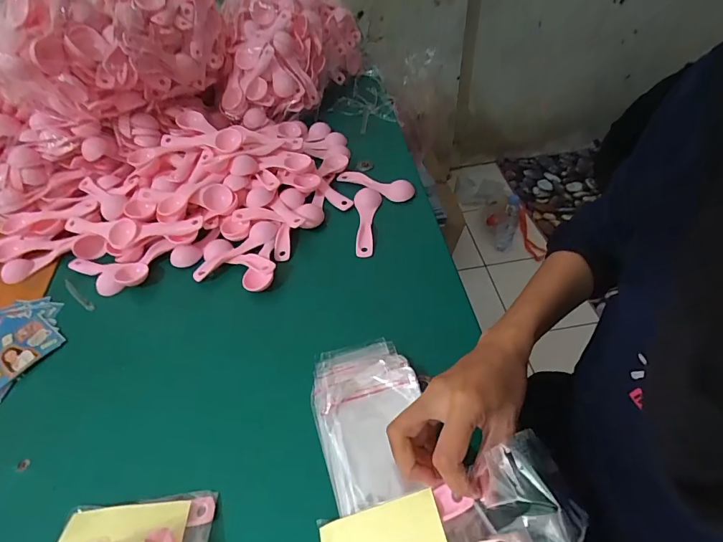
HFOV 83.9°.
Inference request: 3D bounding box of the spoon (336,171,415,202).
[{"bbox_3d":[0.016,-0.118,0.539,0.111,0.019,0.025,18,54,19],"label":"spoon"}]

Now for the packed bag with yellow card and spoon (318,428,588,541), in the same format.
[{"bbox_3d":[0.052,0.174,0.263,0.171,0.024,0.064,-29,50,13],"label":"packed bag with yellow card and spoon"}]

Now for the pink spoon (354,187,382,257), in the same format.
[{"bbox_3d":[0.006,-0.064,0.500,0.032,0.018,0.105,0,51,5],"label":"pink spoon"}]

